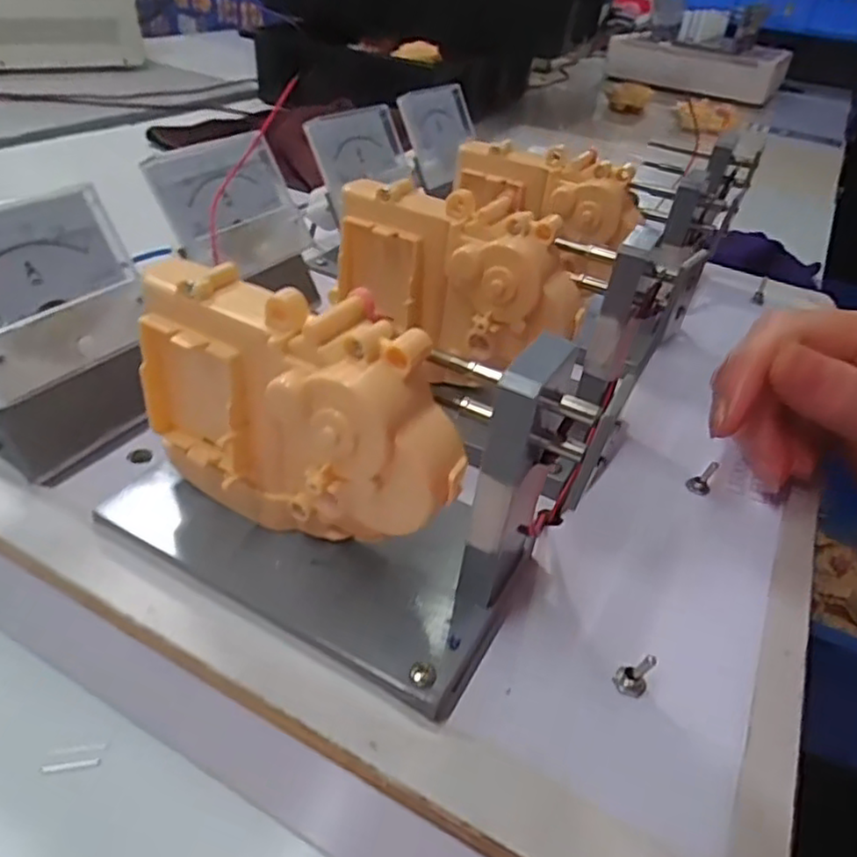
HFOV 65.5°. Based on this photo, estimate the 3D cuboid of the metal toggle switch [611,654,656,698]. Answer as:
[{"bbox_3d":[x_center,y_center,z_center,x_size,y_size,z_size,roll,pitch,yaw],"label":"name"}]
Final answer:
[{"bbox_3d":[0.056,0.067,0.182,0.008,0.009,0.009,21,39,18],"label":"metal toggle switch"}]

